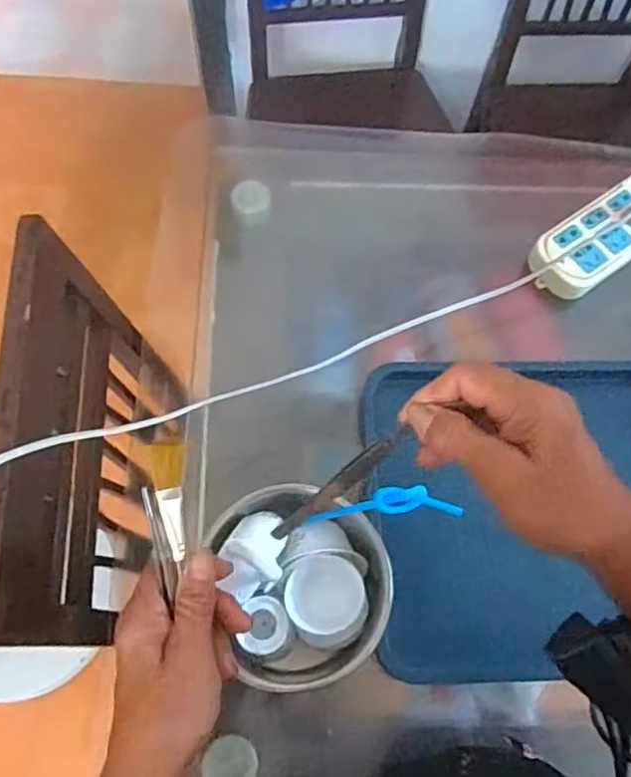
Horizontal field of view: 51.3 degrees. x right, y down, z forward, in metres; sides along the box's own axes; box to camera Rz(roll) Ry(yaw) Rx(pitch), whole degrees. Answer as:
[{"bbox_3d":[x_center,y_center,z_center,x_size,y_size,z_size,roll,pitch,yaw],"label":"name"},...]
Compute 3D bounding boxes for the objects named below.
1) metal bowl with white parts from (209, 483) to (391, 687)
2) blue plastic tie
[{"bbox_3d":[-0.008,0.159,0.546,0.132,0.079,0.154,-16,70,-9],"label":"metal bowl with white parts"},{"bbox_3d":[0.051,0.090,0.507,0.116,0.015,0.024,-8,68,8],"label":"blue plastic tie"}]

